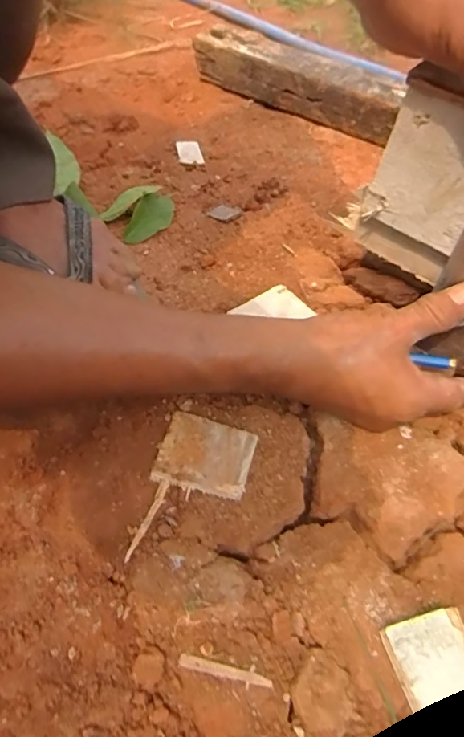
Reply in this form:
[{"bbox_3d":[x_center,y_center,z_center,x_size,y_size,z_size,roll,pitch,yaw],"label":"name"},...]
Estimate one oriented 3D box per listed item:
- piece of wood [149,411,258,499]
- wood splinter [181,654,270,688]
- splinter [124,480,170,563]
[{"bbox_3d":[-0.018,0.055,0.320,0.059,0.009,0.048,13,56,7],"label":"piece of wood"},{"bbox_3d":[-0.003,0.149,0.245,0.046,0.004,0.006,11,56,5],"label":"wood splinter"},{"bbox_3d":[-0.049,0.088,0.292,0.006,0.004,0.051,18,57,10],"label":"splinter"}]

